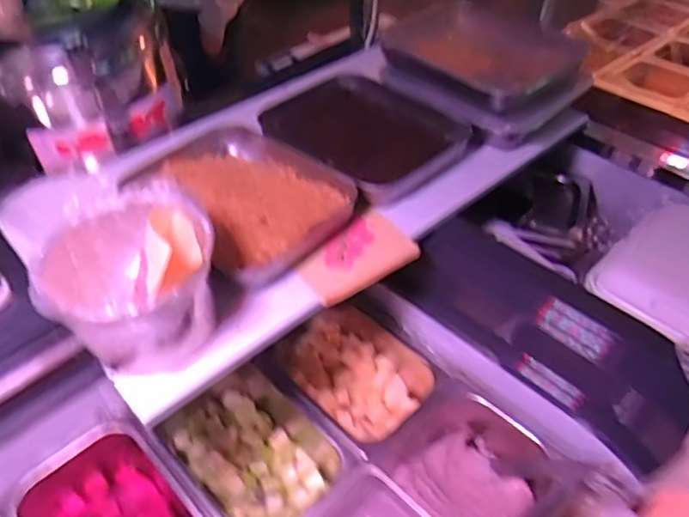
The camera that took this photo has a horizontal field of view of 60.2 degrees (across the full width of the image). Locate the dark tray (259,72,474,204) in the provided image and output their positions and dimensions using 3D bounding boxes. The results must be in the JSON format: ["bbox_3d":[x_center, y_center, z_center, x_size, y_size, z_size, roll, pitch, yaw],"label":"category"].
[{"bbox_3d":[0.029,-0.170,0.821,0.195,0.049,0.257,-32,52,-27],"label":"dark tray"}]

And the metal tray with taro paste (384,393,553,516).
[{"bbox_3d":[0.144,0.244,0.704,0.137,0.080,0.170,-35,53,-29],"label":"metal tray with taro paste"}]

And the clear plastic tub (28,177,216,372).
[{"bbox_3d":[-0.198,0.020,0.562,0.148,0.112,0.151,-1,44,1],"label":"clear plastic tub"}]

